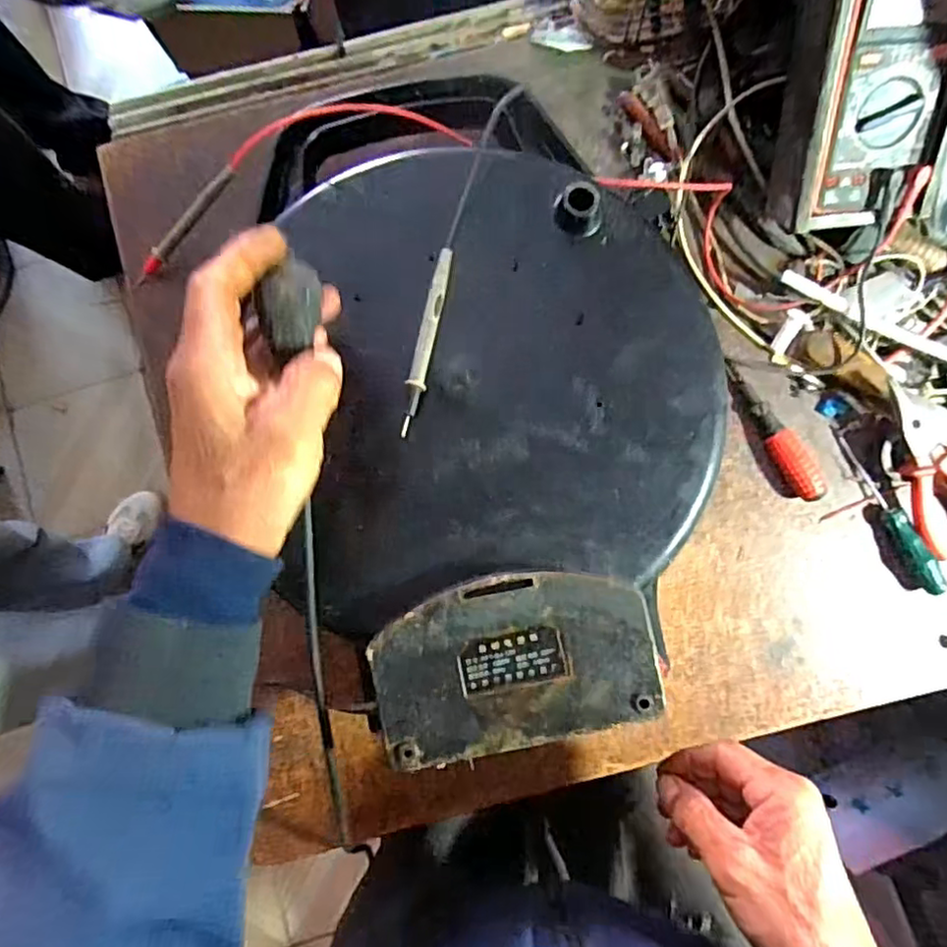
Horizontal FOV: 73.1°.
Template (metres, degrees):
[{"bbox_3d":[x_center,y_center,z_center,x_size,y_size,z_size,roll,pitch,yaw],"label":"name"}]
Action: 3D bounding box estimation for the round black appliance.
[{"bbox_3d":[0.014,-0.024,0.397,0.277,0.056,0.364,1,86,5],"label":"round black appliance"}]

